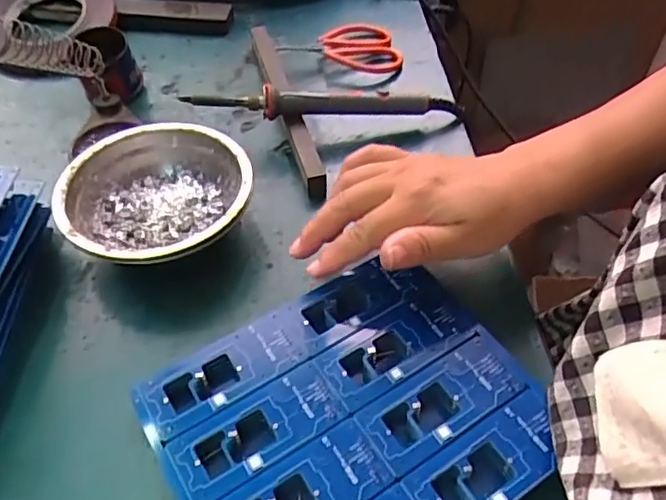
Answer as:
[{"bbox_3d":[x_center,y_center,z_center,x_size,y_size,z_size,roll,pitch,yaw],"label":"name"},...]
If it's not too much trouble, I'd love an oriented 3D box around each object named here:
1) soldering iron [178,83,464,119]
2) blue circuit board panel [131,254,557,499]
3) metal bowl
[{"bbox_3d":[-0.004,-0.114,0.467,0.219,0.042,0.015,-8,50,-5],"label":"soldering iron"},{"bbox_3d":[0.008,0.087,0.316,0.189,0.011,0.167,-27,54,-20],"label":"blue circuit board panel"},{"bbox_3d":[-0.120,-0.028,0.408,0.125,0.054,0.118,-1,49,1],"label":"metal bowl"}]

